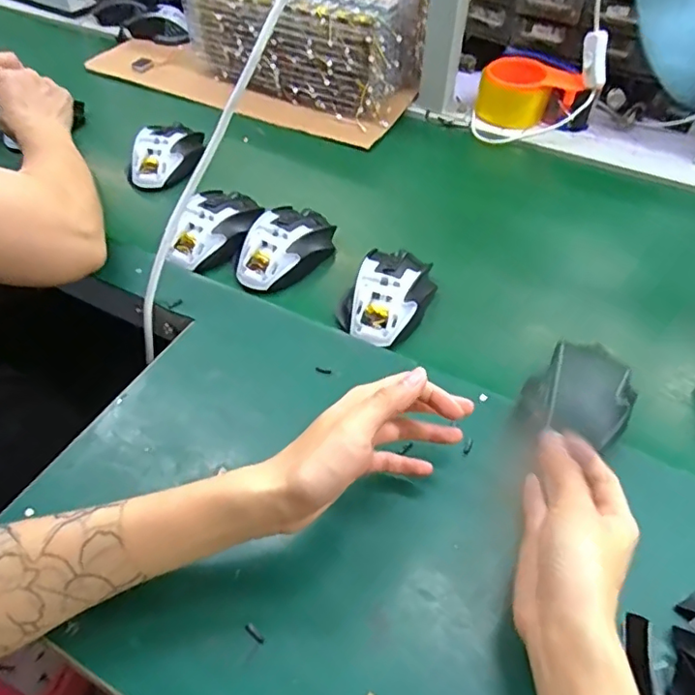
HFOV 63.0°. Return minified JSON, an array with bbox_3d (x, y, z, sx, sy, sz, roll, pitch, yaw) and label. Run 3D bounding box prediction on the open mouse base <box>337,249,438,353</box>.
[{"bbox_3d":[0.037,-0.049,0.507,0.068,0.029,0.096,21,52,18],"label":"open mouse base"}]

